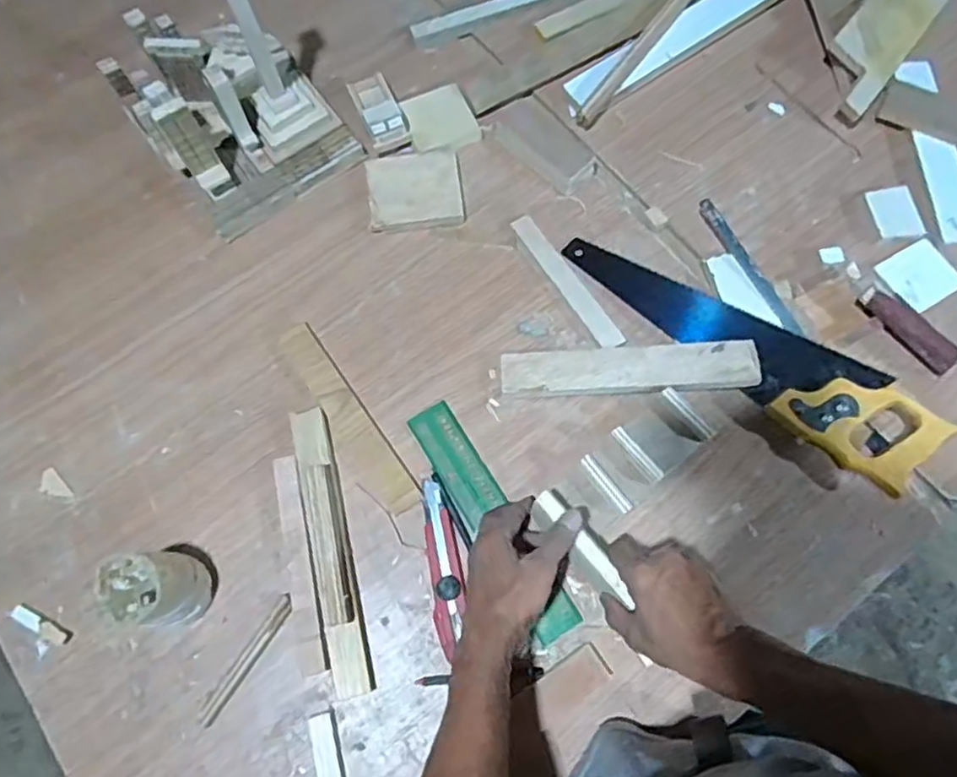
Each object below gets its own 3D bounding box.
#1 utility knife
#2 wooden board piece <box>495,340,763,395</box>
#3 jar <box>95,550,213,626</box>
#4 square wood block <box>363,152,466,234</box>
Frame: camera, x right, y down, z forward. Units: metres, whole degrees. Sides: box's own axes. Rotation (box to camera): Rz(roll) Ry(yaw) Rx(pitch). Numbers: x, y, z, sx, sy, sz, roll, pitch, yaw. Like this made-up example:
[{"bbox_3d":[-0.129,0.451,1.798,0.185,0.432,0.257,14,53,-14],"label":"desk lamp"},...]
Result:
[{"bbox_3d":[-0.032,0.166,0.630,0.029,0.011,0.161,-7,72,-2],"label":"utility knife"},{"bbox_3d":[0.148,-0.022,0.671,0.248,0.009,0.046,-2,76,6],"label":"wooden board piece"},{"bbox_3d":[-0.281,0.174,0.587,0.067,0.101,0.062,0,72,0],"label":"jar"},{"bbox_3d":[-0.071,-0.226,0.758,0.104,0.023,0.088,-6,82,-5],"label":"square wood block"}]

